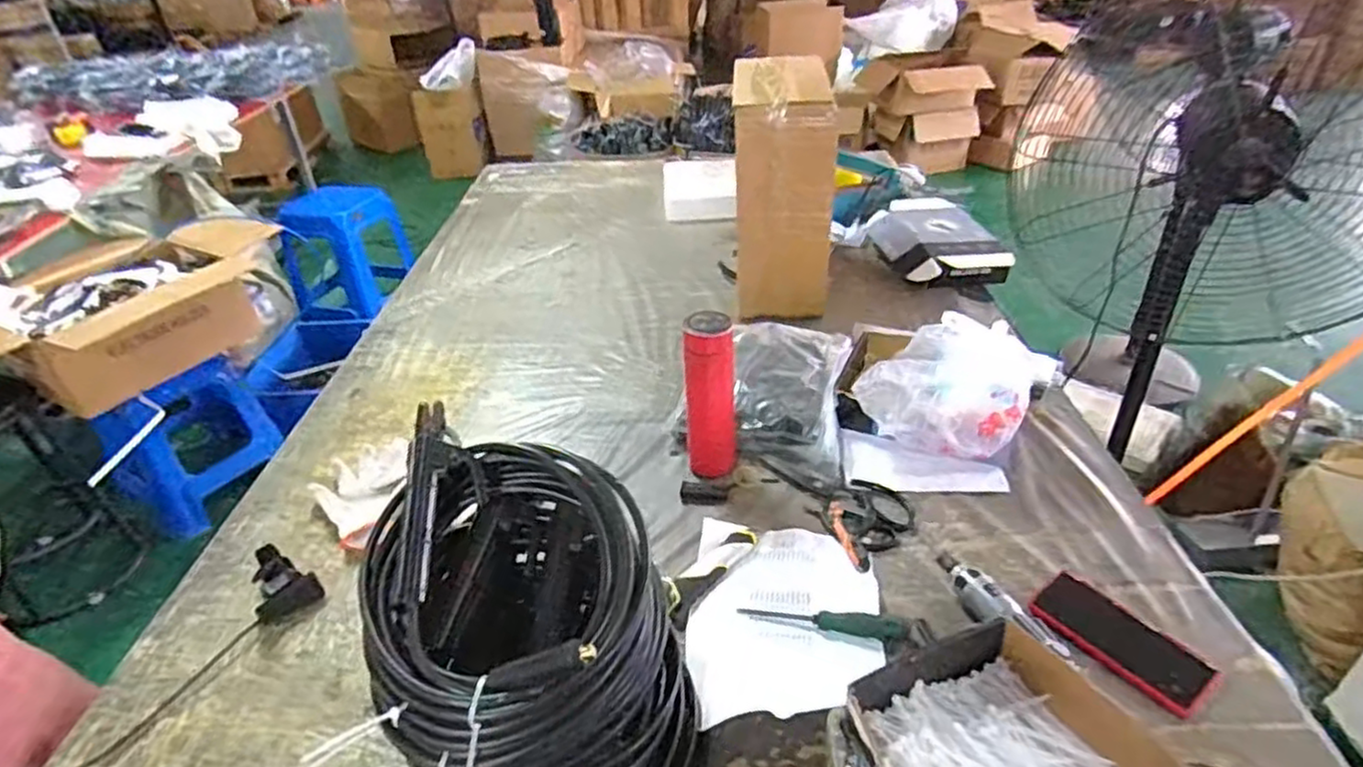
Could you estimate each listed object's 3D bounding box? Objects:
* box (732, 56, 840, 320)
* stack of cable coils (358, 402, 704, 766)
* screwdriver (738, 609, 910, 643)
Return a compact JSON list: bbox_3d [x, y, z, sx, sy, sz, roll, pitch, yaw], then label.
[{"bbox_3d":[0.182,-0.350,1.325,0.165,0.400,0.257,-2,35,4],"label":"box"},{"bbox_3d":[-0.134,0.219,0.649,0.244,0.270,0.293,-21,38,-22],"label":"stack of cable coils"},{"bbox_3d":[0.153,0.256,0.782,0.176,0.019,0.032,3,36,10],"label":"screwdriver"}]

